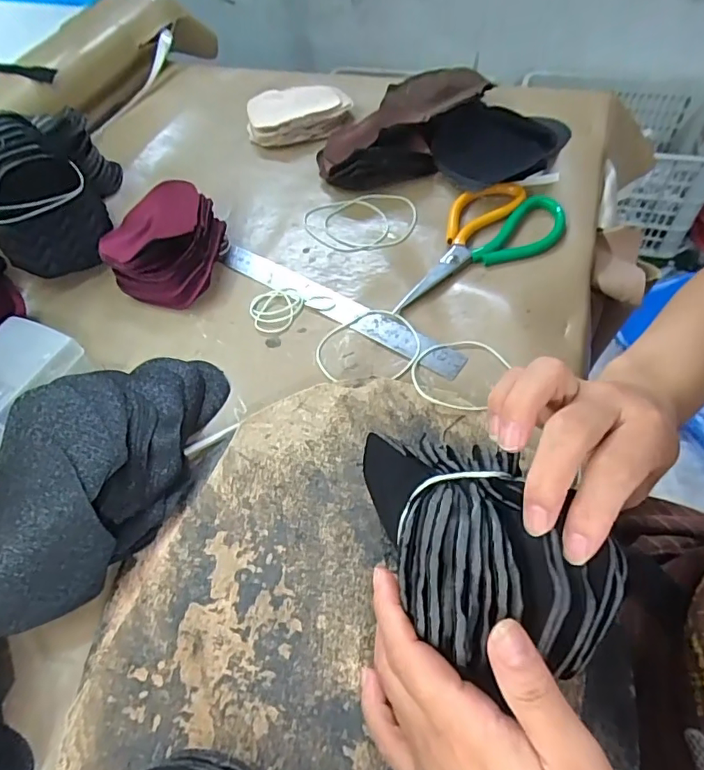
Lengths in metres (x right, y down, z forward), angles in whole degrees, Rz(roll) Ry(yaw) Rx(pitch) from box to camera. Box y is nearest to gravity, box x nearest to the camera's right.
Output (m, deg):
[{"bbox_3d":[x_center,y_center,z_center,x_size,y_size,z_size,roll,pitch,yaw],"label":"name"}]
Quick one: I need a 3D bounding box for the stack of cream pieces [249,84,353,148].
[{"bbox_3d":[-0.061,-0.312,0.608,0.123,0.031,0.071,-16,55,-5],"label":"stack of cream pieces"}]

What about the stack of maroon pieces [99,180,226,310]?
[{"bbox_3d":[-0.169,-0.134,0.482,0.101,0.046,0.120,8,57,12],"label":"stack of maroon pieces"}]

